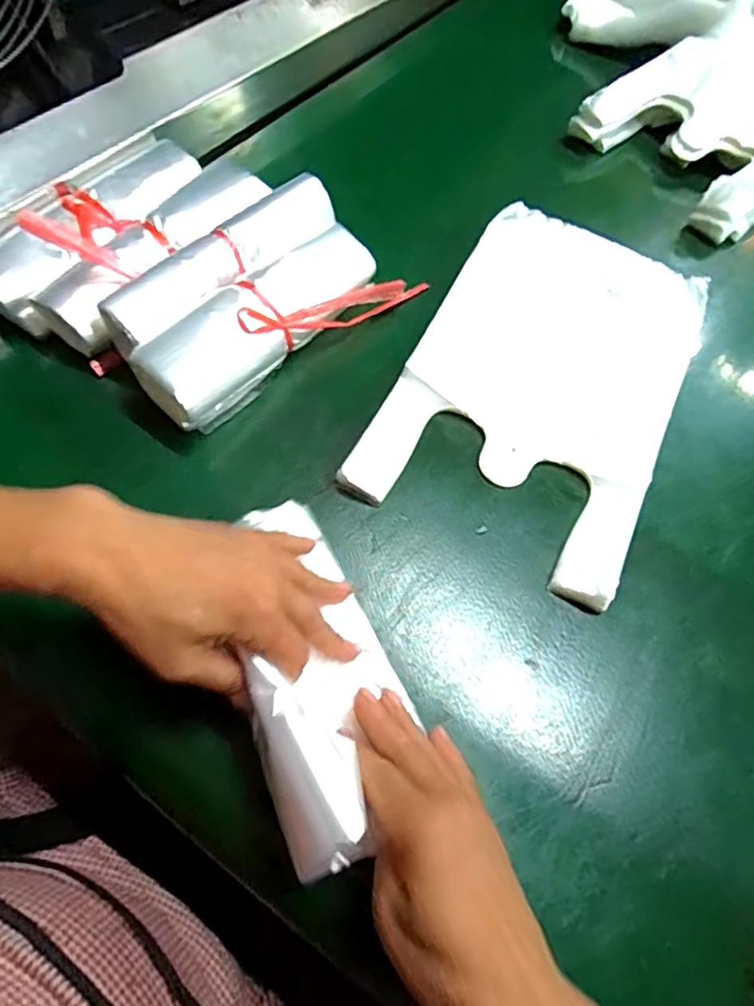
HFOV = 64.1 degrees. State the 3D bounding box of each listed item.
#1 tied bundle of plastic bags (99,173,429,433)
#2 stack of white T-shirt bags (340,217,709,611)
[{"bbox_3d":[-0.089,-0.158,0.459,0.226,0.050,0.114,-40,72,-19],"label":"tied bundle of plastic bags"},{"bbox_3d":[0.130,-0.097,0.468,0.198,0.029,0.312,25,66,9],"label":"stack of white T-shirt bags"}]

